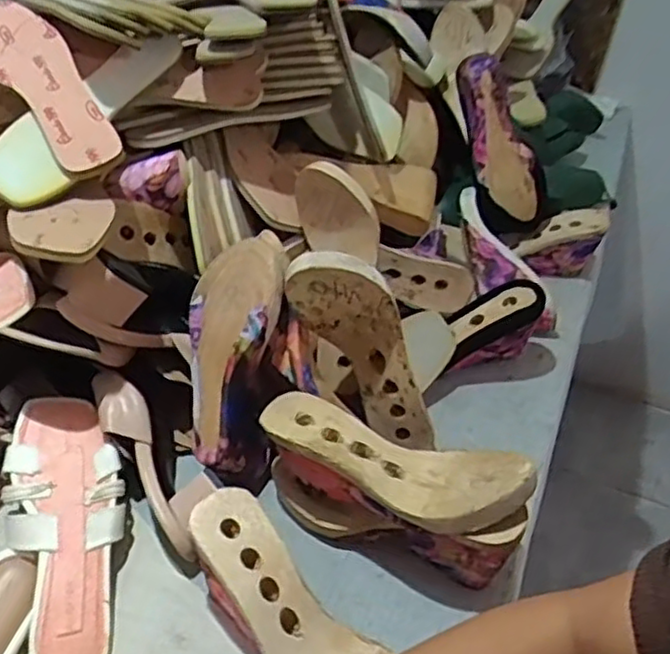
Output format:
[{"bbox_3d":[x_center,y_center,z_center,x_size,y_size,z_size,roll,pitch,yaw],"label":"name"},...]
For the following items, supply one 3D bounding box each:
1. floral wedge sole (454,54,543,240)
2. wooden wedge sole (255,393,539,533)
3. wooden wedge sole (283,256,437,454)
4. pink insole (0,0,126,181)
[{"bbox_3d":[0.210,-0.243,0.923,0.097,0.085,0.237,-15,89,-19],"label":"floral wedge sole"},{"bbox_3d":[0.045,0.108,0.594,0.234,0.049,0.081,18,44,16],"label":"wooden wedge sole"},{"bbox_3d":[0.025,0.019,0.670,0.087,0.226,0.059,-11,31,36],"label":"wooden wedge sole"},{"bbox_3d":[-0.281,-0.234,0.666,0.078,0.014,0.237,-35,72,-18],"label":"pink insole"}]

